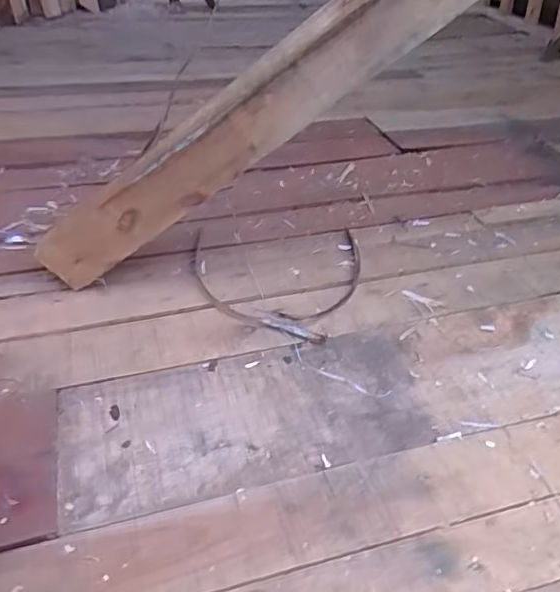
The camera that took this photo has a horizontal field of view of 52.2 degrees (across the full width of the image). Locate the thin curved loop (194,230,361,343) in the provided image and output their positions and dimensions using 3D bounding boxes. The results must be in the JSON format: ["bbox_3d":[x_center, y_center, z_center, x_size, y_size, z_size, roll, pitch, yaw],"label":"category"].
[{"bbox_3d":[-0.019,-0.044,0.886,0.275,0.016,0.276,12,38,14],"label":"thin curved loop"}]

